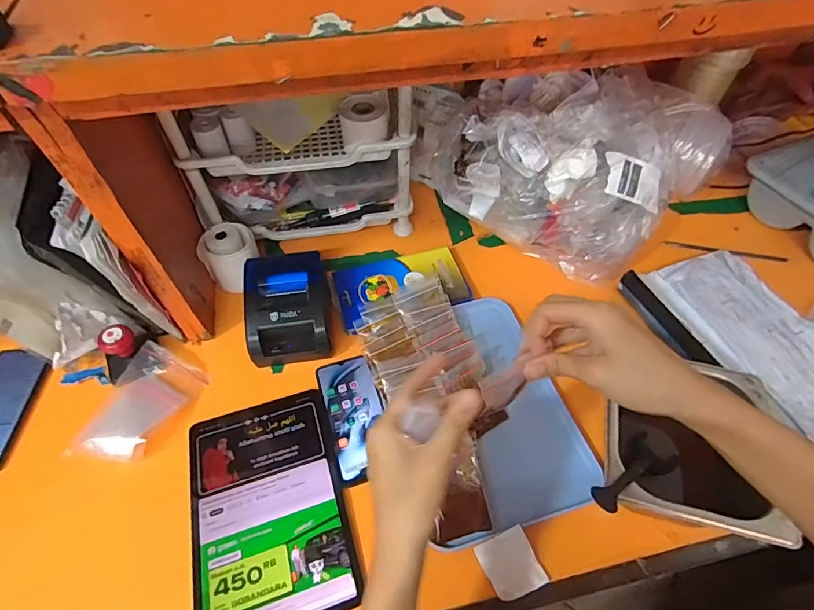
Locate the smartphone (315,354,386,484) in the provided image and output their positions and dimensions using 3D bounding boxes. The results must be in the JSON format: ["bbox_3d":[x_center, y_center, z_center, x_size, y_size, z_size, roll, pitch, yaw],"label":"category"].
[{"bbox_3d":[-0.066,0.140,0.560,0.073,0.008,0.164,-15,56,-11],"label":"smartphone"}]

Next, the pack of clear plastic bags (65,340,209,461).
[{"bbox_3d":[-0.337,0.124,0.548,0.088,0.028,0.145,24,51,7],"label":"pack of clear plastic bags"}]

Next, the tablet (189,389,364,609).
[{"bbox_3d":[-0.156,0.224,0.492,0.163,0.005,0.247,-15,52,-12],"label":"tablet"}]

